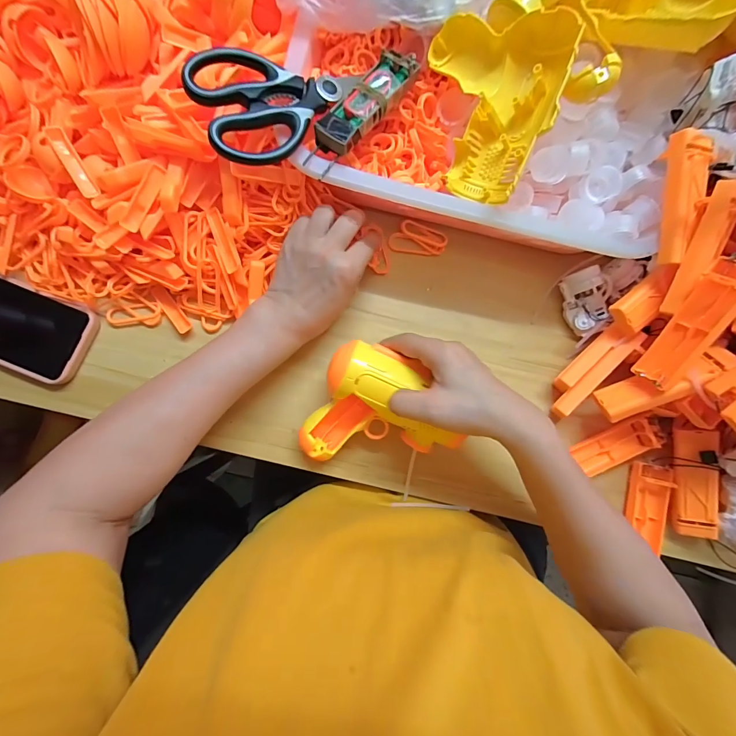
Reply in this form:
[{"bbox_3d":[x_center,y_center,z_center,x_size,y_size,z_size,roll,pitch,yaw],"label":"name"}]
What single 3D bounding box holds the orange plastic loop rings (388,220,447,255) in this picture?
[{"bbox_3d":[0.055,-0.142,0.390,0.062,0.008,0.034,4,84,-3],"label":"orange plastic loop rings"}]

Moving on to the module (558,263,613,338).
[{"bbox_3d":[0.231,-0.070,0.377,0.045,0.017,0.065,-14,95,32],"label":"module"}]

